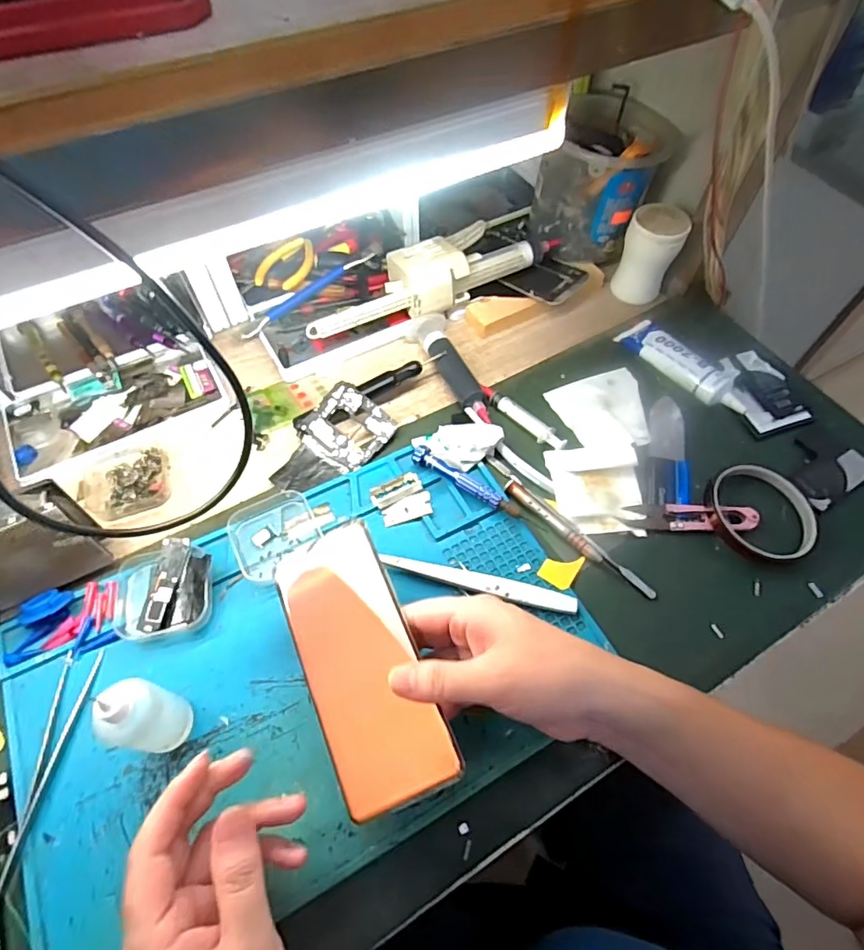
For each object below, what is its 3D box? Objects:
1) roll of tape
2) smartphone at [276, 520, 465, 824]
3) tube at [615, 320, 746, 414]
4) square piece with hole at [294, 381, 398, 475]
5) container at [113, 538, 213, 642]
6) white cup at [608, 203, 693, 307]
[{"bbox_3d":[0.264,0.030,0.426,0.084,0.018,0.075,3,59,1],"label":"roll of tape"},{"bbox_3d":[-0.045,0.114,0.328,0.071,0.010,0.160,-26,71,5],"label":"smartphone"},{"bbox_3d":[0.236,-0.104,0.502,0.045,0.023,0.130,-28,63,-16],"label":"tube"},{"bbox_3d":[-0.074,-0.040,0.467,0.067,0.004,0.070,-42,81,-9],"label":"square piece with hole"},{"bbox_3d":[-0.195,0.083,0.387,0.066,0.019,0.066,-5,59,-4],"label":"container"},{"bbox_3d":[0.219,-0.224,0.543,0.053,0.078,0.051,24,62,13],"label":"white cup"}]

